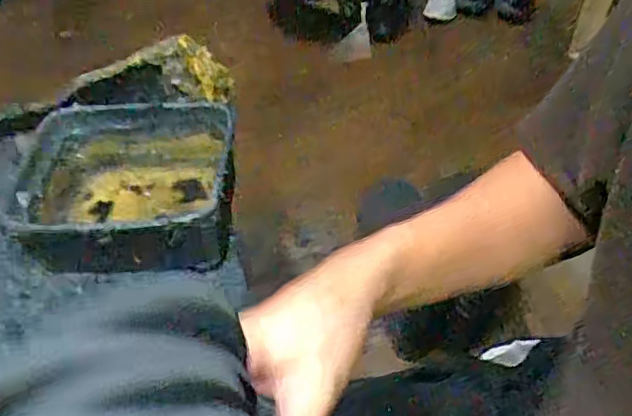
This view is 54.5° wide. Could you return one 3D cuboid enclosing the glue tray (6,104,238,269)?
[{"bbox_3d":[-0.183,-0.020,0.597,0.210,0.070,0.173,-7,48,-5],"label":"glue tray"}]

